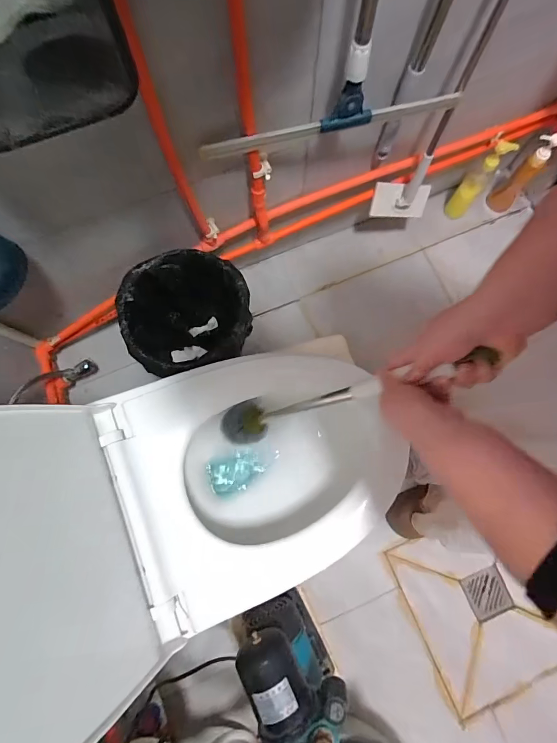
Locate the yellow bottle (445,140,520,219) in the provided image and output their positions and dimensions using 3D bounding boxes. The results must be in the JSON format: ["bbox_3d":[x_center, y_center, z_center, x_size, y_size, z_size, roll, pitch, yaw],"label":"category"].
[{"bbox_3d":[0.550,-0.528,1.054,0.057,0.233,0.048,44,58,8],"label":"yellow bottle"}]

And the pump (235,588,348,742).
[{"bbox_3d":[0.031,0.591,0.750,0.154,0.259,0.219,-20,79,-5],"label":"pump"}]

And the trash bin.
[{"bbox_3d":[-0.200,-0.109,0.892,0.266,0.250,0.244,0,78,-1],"label":"trash bin"}]

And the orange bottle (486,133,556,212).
[{"bbox_3d":[0.666,-0.536,1.038,0.062,0.231,0.061,43,80,8],"label":"orange bottle"}]

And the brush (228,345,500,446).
[{"bbox_3d":[0.052,0.046,0.548,0.068,0.502,0.077,3,75,-34],"label":"brush"}]

